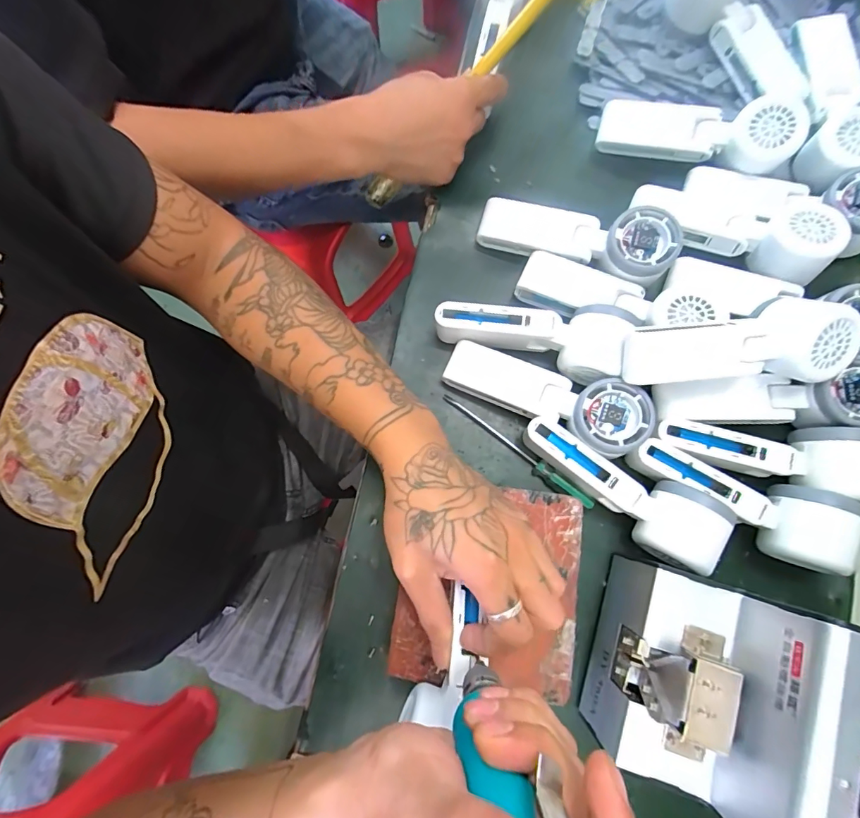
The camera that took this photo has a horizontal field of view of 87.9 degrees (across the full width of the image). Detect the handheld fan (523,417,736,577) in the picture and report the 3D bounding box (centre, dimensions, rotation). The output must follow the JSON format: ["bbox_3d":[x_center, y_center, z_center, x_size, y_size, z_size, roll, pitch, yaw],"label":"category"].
[{"bbox_3d":[0.142,0.064,0.352,0.153,0.063,0.055,30,80,5],"label":"handheld fan"}]

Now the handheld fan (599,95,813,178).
[{"bbox_3d":[0.242,-0.256,0.408,0.169,0.043,0.054,17,78,20],"label":"handheld fan"}]

